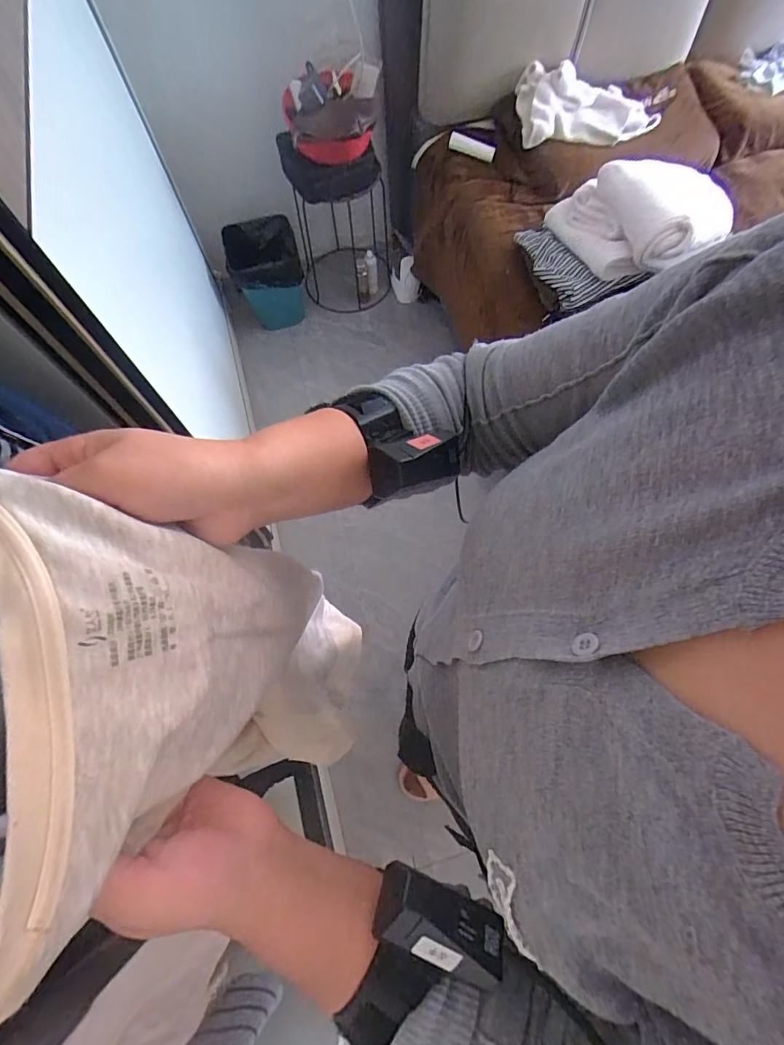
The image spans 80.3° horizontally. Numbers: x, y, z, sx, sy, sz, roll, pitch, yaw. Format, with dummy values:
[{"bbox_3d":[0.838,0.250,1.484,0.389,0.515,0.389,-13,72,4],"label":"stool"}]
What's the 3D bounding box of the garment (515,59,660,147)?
[{"bbox_3d":[0.571,-1.182,1.351,0.440,0.066,0.187,3,110,-14],"label":"garment"}]

